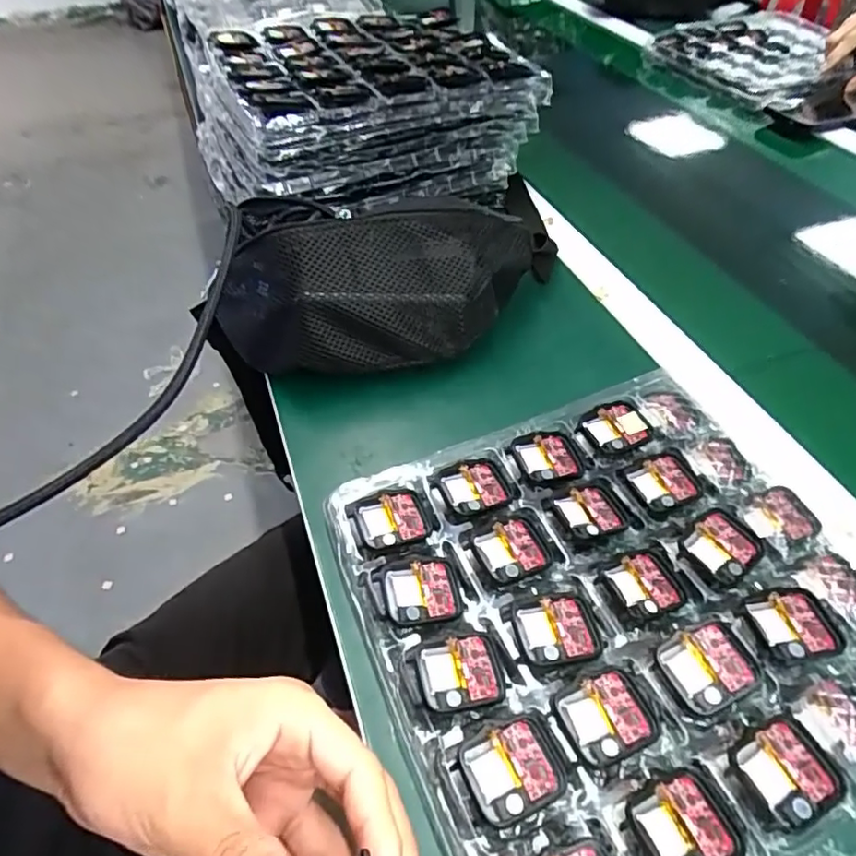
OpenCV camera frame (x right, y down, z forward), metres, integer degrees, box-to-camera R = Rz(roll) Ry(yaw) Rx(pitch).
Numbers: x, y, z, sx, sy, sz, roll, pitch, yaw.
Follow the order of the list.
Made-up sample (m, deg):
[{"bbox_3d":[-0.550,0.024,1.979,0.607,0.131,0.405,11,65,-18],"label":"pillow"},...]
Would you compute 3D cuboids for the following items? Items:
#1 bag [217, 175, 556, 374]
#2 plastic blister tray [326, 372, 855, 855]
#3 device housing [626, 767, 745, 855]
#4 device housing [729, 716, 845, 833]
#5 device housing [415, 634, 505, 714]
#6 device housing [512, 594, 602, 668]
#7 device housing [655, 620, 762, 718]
[{"bbox_3d":[-0.025,-0.119,0.468,0.280,0.112,0.122,-9,49,-4],"label":"bag"},{"bbox_3d":[0.120,0.095,0.326,0.285,0.032,0.266,-20,51,-13],"label":"plastic blister tray"},{"bbox_3d":[0.110,0.169,0.247,0.043,0.008,0.037,-18,51,-12],"label":"device housing"},{"bbox_3d":[0.159,0.153,0.258,0.046,0.006,0.036,-22,51,-15],"label":"device housing"},{"bbox_3d":[0.017,0.123,0.292,0.041,0.006,0.035,-12,49,-7],"label":"device housing"},{"bbox_3d":[0.070,0.106,0.306,0.043,0.005,0.036,-11,49,-6],"label":"device housing"},{"bbox_3d":[0.141,0.120,0.292,0.044,0.007,0.038,-15,50,-9],"label":"device housing"}]

